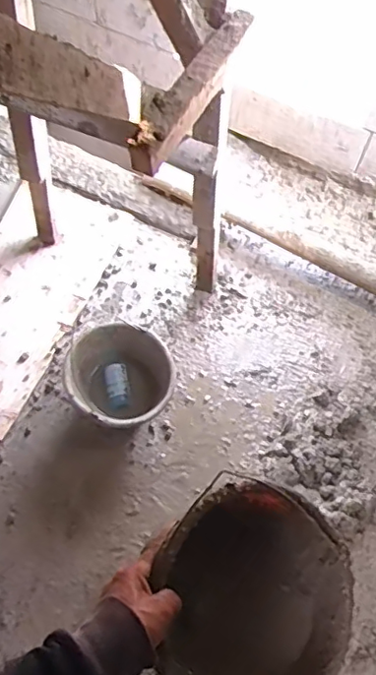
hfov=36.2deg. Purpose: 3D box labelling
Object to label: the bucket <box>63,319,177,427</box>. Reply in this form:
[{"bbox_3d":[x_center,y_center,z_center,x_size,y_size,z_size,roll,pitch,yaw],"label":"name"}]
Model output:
[{"bbox_3d":[-0.177,0.103,1.441,0.277,0.193,0.248,12,64,3],"label":"bucket"}]

